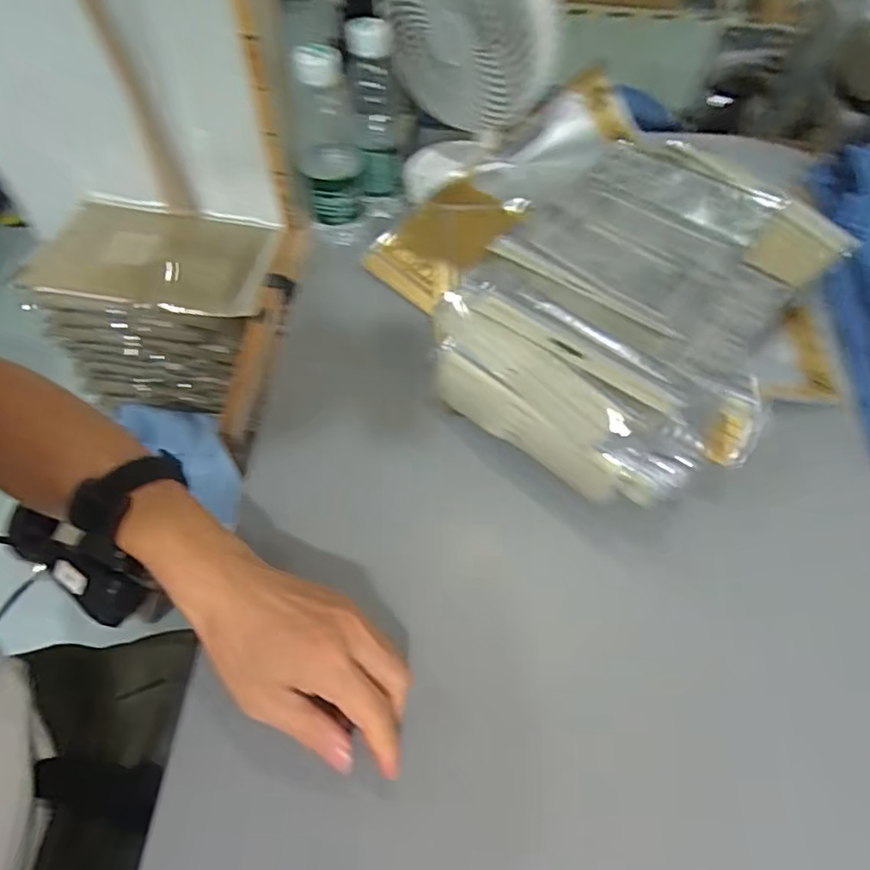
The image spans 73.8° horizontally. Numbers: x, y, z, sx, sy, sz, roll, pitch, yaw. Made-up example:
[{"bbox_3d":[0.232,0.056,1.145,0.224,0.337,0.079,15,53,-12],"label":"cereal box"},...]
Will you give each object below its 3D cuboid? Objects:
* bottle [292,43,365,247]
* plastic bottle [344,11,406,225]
[{"bbox_3d":[-0.101,-0.274,0.552,0.057,0.177,0.066,-5,58,-5],"label":"bottle"},{"bbox_3d":[-0.054,-0.306,0.572,0.053,0.171,0.060,-5,58,-4],"label":"plastic bottle"}]

